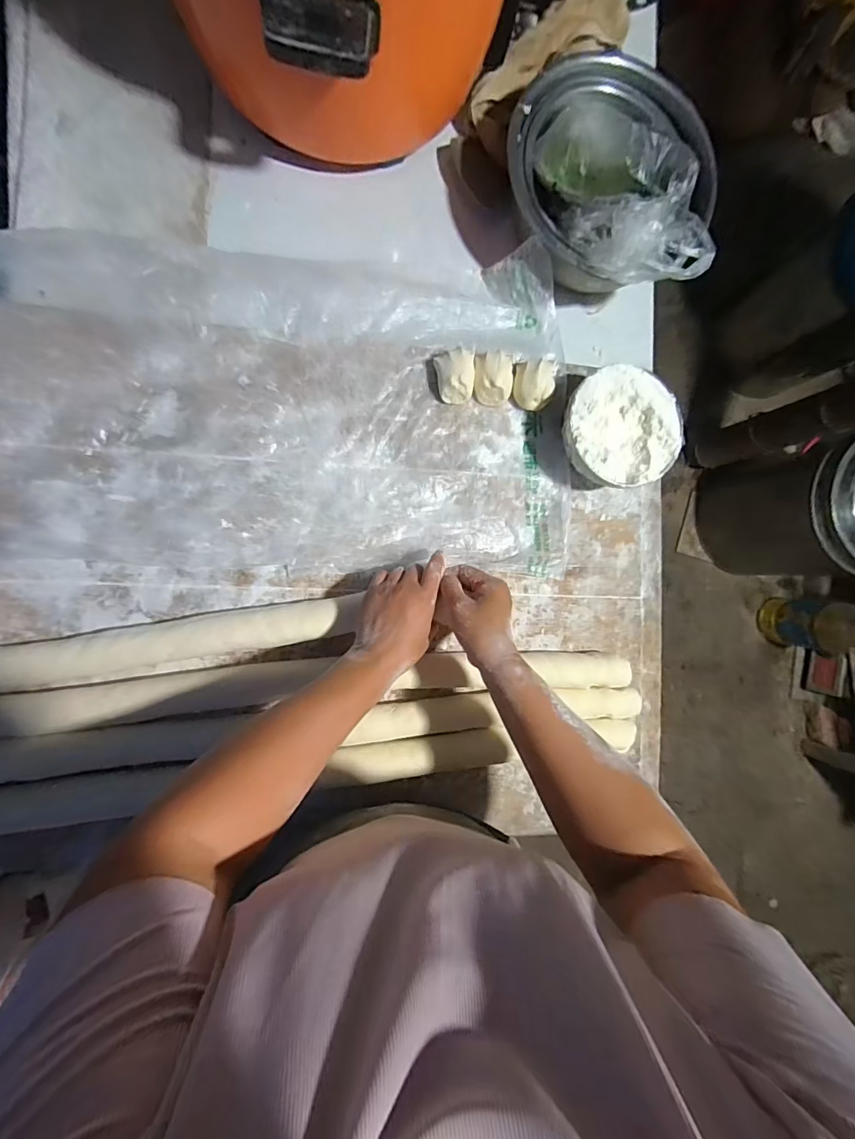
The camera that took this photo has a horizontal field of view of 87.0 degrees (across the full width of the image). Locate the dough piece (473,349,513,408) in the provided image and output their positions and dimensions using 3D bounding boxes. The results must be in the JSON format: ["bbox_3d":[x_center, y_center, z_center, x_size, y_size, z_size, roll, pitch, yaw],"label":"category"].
[{"bbox_3d":[0.082,-0.235,0.555,0.050,0.035,0.057,2,88,-9],"label":"dough piece"}]

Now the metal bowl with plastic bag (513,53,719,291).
[{"bbox_3d":[0.216,-0.459,0.552,0.267,0.131,0.242,24,86,-8],"label":"metal bowl with plastic bag"}]

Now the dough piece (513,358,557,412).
[{"bbox_3d":[0.132,-0.231,0.562,0.053,0.037,0.058,5,88,-9],"label":"dough piece"}]

